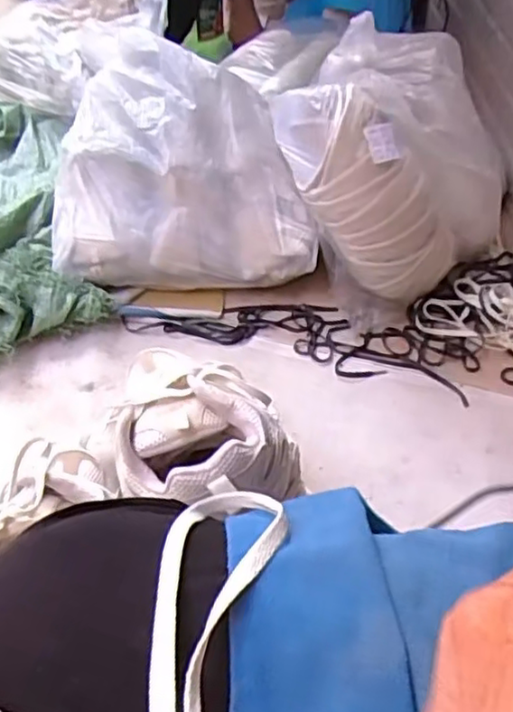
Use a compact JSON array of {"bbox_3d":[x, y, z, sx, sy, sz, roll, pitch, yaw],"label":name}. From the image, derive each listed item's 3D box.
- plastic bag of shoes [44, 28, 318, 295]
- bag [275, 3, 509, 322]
[{"bbox_3d":[-0.121,-0.304,1.070,0.390,0.260,0.355,-1,46,-6],"label":"plastic bag of shoes"},{"bbox_3d":[0.209,-0.283,1.036,0.318,0.285,0.341,-16,49,-18],"label":"bag"}]

